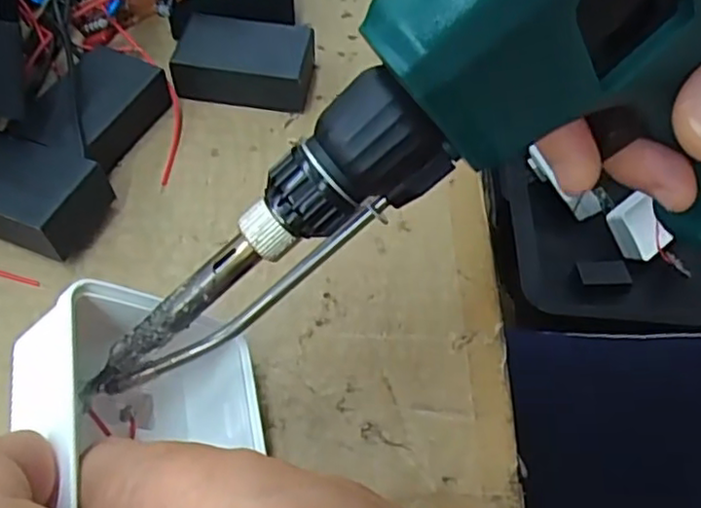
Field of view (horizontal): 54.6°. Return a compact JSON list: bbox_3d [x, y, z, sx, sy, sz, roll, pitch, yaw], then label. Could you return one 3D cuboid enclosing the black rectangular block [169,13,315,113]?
[{"bbox_3d":[-0.041,-0.072,0.255,0.050,0.018,0.027,9,57,3],"label":"black rectangular block"}]

